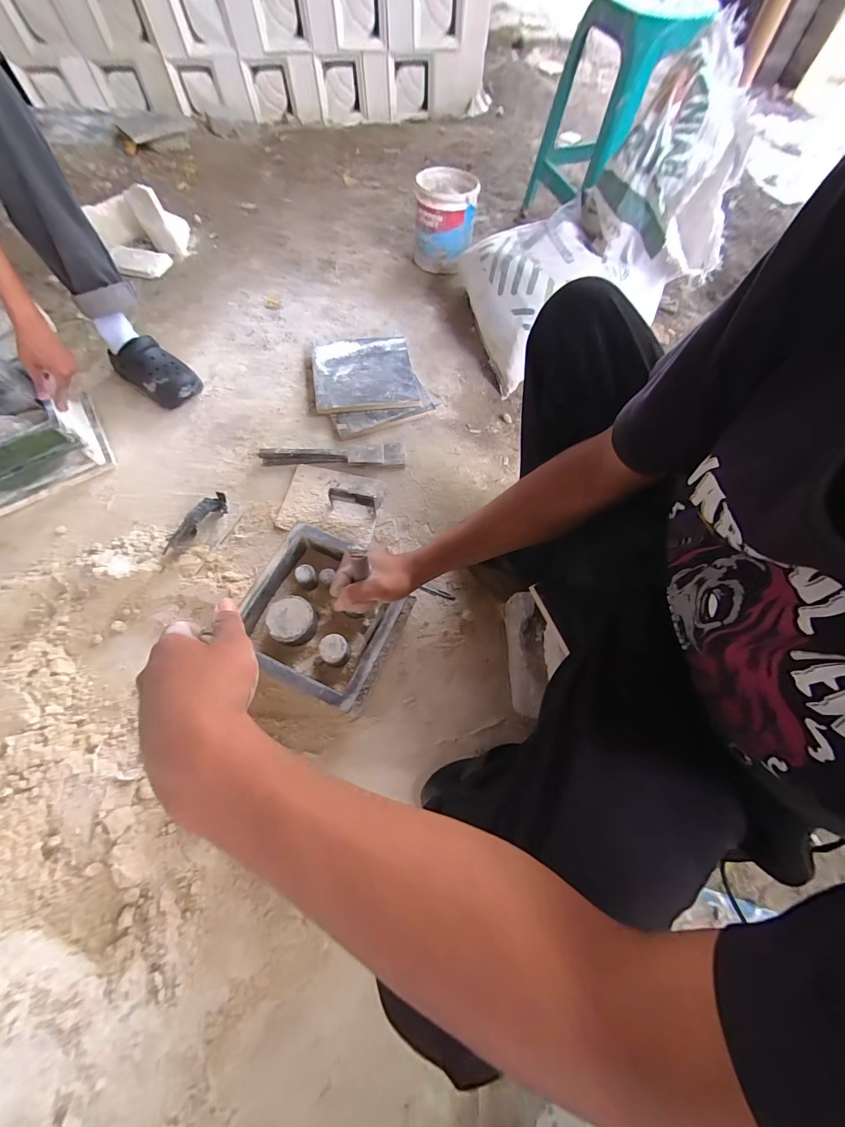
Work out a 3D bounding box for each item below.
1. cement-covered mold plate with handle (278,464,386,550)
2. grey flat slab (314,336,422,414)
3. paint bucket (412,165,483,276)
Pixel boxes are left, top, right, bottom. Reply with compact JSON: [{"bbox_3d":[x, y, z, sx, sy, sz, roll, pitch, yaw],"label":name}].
[{"bbox_3d":[-0.196,-0.140,0.814,0.205,0.051,0.168,11,66,2],"label":"cement-covered mold plate with handle"},{"bbox_3d":[-0.149,-0.493,0.970,0.246,0.017,0.261,-6,66,-10],"label":"grey flat slab"},{"bbox_3d":[0.066,-1.015,1.147,0.178,0.198,0.174,4,66,-1],"label":"paint bucket"}]

